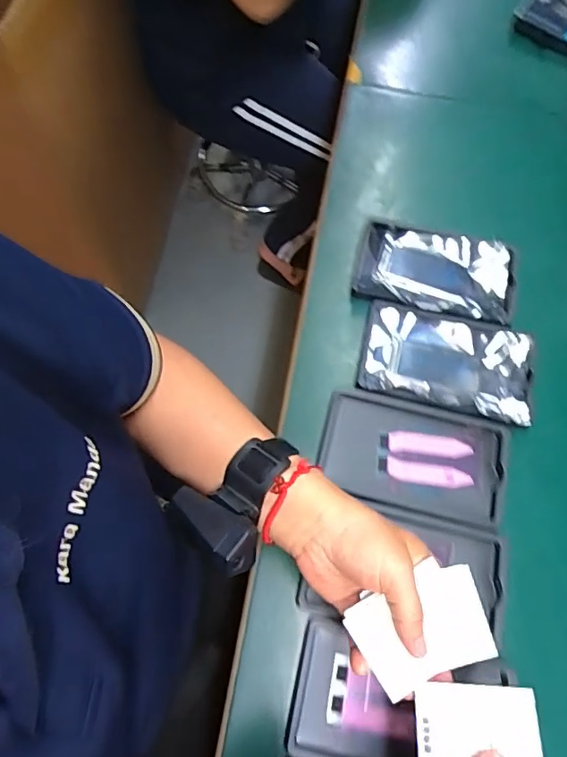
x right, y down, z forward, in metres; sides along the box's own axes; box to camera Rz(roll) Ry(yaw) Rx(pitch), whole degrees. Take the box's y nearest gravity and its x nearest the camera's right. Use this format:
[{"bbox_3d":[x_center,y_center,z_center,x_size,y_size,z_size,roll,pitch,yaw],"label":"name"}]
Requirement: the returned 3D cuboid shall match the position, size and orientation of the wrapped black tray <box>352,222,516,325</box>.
[{"bbox_3d":[0.153,-0.110,0.517,0.152,0.015,0.095,13,70,3],"label":"wrapped black tray"}]

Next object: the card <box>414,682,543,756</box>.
[{"bbox_3d":[0.113,0.211,0.303,0.068,0.004,0.055,-8,60,21],"label":"card"}]

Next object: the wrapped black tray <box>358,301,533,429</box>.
[{"bbox_3d":[0.153,-0.016,0.485,0.153,0.013,0.093,14,70,3],"label":"wrapped black tray"}]

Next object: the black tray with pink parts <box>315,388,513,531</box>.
[{"bbox_3d":[0.113,0.070,0.462,0.155,0.022,0.092,16,70,4],"label":"black tray with pink parts"}]

